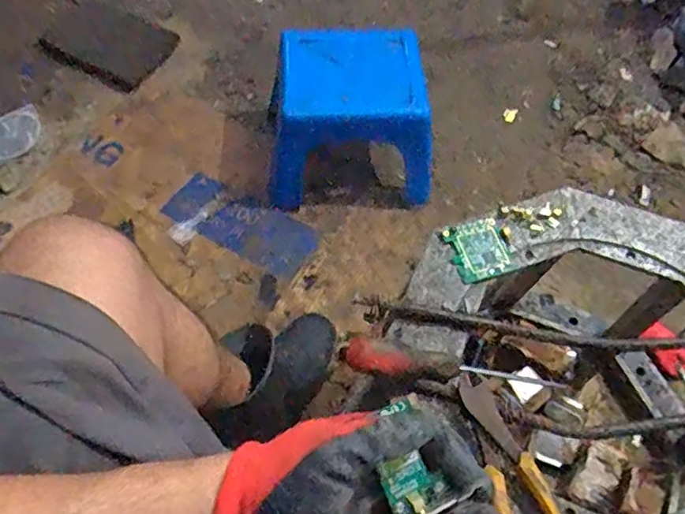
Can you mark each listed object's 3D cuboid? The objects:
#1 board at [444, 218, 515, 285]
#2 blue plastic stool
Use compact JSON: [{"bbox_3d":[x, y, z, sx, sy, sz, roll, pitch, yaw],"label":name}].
[{"bbox_3d":[0.142,-0.007,0.605,0.059,0.009,0.063,-17,61,-9],"label":"board"},{"bbox_3d":[0.011,-0.248,1.037,0.284,0.206,0.244,-2,60,-1],"label":"blue plastic stool"}]

